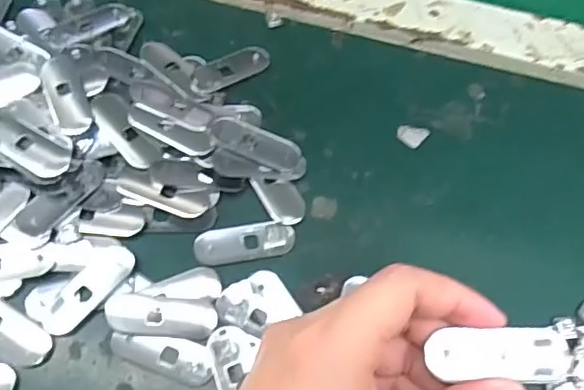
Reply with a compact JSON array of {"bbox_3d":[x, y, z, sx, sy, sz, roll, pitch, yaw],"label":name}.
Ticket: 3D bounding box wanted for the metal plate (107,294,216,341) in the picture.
[{"bbox_3d":[-0.062,0.057,0.265,0.051,0.004,0.019,5,65,-1],"label":"metal plate"}]

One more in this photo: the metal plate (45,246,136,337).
[{"bbox_3d":[-0.098,0.045,0.269,0.019,0.004,0.050,35,68,13],"label":"metal plate"}]

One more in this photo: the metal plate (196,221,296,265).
[{"bbox_3d":[-0.024,0.024,0.286,0.050,0.004,0.019,-9,66,-7],"label":"metal plate"}]

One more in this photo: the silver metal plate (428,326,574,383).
[{"bbox_3d":[0.074,0.057,0.199,0.050,0.004,0.019,1,65,0],"label":"silver metal plate"}]

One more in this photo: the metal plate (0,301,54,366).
[{"bbox_3d":[-0.136,0.062,0.262,0.051,0.004,0.018,28,67,10],"label":"metal plate"}]

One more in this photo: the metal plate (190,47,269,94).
[{"bbox_3d":[-0.037,-0.075,0.330,0.050,0.006,0.019,-32,71,-16],"label":"metal plate"}]

